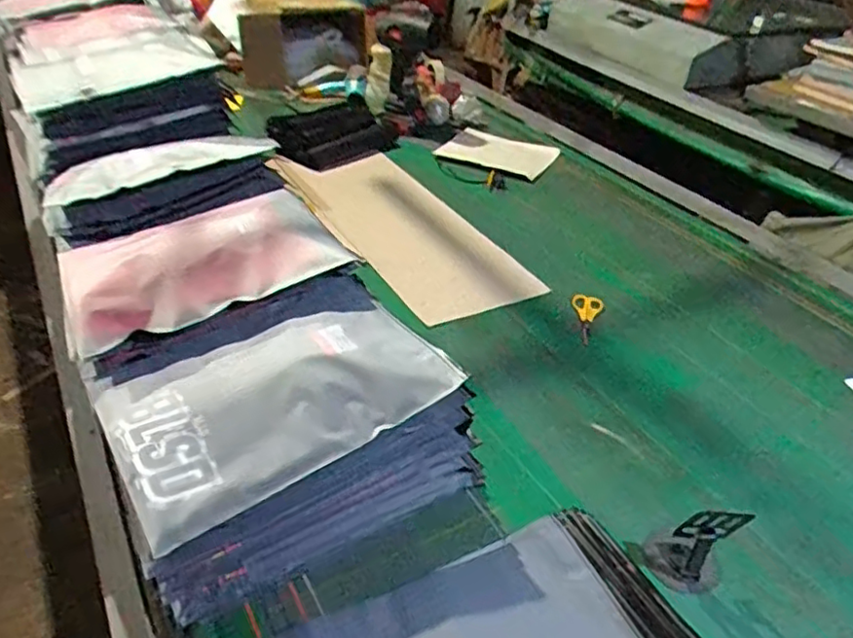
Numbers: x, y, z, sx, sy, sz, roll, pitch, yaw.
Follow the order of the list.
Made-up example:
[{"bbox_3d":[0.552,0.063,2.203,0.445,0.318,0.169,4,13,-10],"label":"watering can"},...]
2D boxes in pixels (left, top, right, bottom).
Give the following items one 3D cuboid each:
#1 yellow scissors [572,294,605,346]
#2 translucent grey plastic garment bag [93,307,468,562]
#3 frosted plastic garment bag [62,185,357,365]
[{"bbox_3d":[0.267,-0.001,1.094,0.052,0.016,0.126,12,37,10],"label":"yellow scissors"},{"bbox_3d":[-0.161,0.083,0.715,0.343,0.045,0.222,-19,43,-29],"label":"translucent grey plastic garment bag"},{"bbox_3d":[-0.298,-0.087,0.850,0.352,0.053,0.232,-21,45,-16],"label":"frosted plastic garment bag"}]

